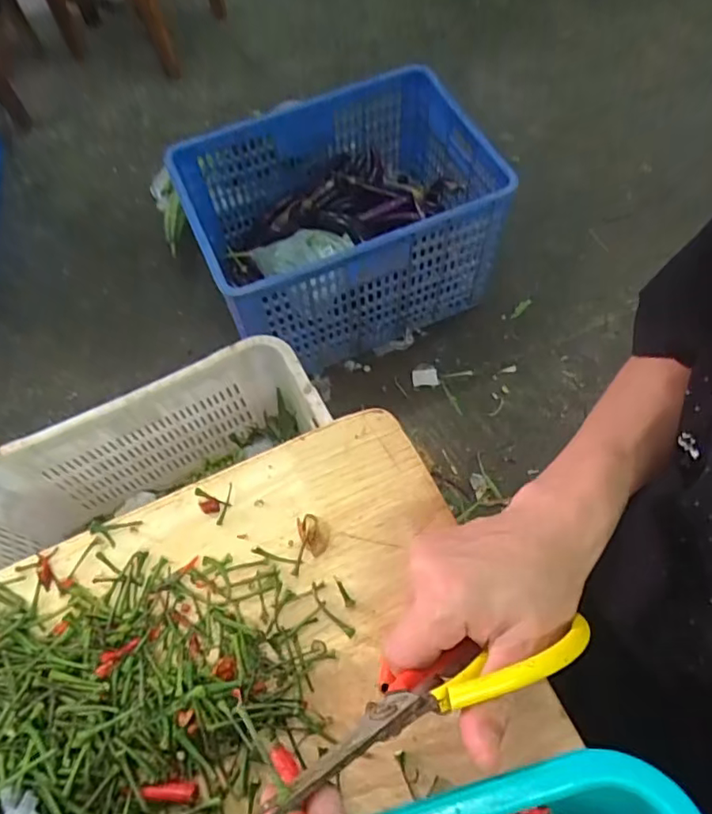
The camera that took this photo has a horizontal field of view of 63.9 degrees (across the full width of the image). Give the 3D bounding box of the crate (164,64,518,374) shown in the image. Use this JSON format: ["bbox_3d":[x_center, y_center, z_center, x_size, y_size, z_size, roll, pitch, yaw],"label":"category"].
[{"bbox_3d":[-0.028,-0.416,1.290,0.612,0.367,0.487,-18,65,-6],"label":"crate"}]

